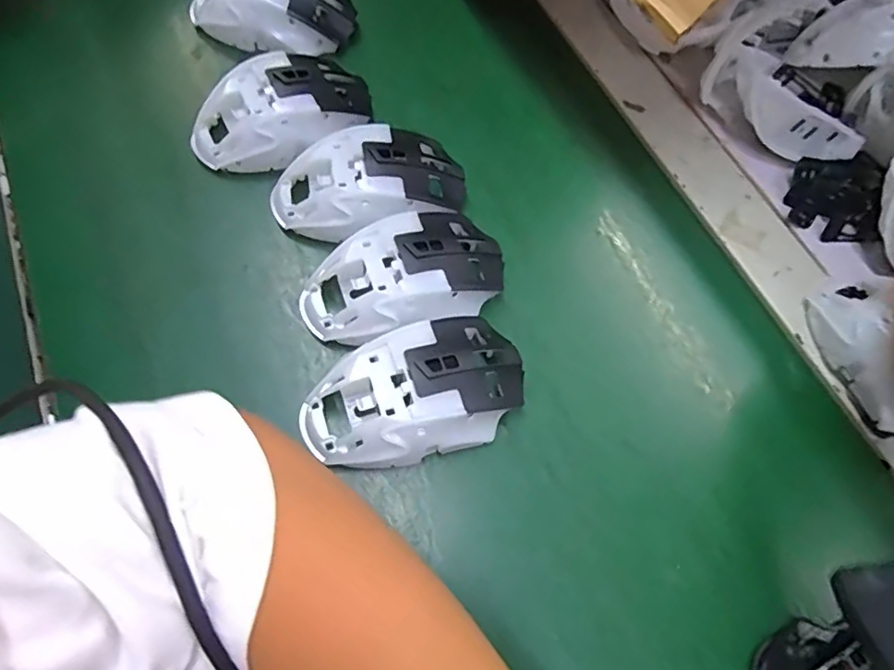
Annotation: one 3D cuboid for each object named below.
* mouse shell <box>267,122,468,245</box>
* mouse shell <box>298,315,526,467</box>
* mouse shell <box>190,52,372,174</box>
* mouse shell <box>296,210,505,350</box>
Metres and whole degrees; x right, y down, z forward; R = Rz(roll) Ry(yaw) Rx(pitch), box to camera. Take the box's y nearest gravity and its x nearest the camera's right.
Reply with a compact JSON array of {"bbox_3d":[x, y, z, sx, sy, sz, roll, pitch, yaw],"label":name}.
[{"bbox_3d":[-0.045,-0.091,0.323,0.111,0.031,0.060,-11,63,-8],"label":"mouse shell"},{"bbox_3d":[-0.015,0.032,0.278,0.112,0.043,0.059,-21,64,-13],"label":"mouse shell"},{"bbox_3d":[-0.101,-0.141,0.339,0.111,0.032,0.056,-35,68,-19],"label":"mouse shell"},{"bbox_3d":[-0.021,-0.030,0.301,0.112,0.037,0.059,-27,66,-16],"label":"mouse shell"}]

